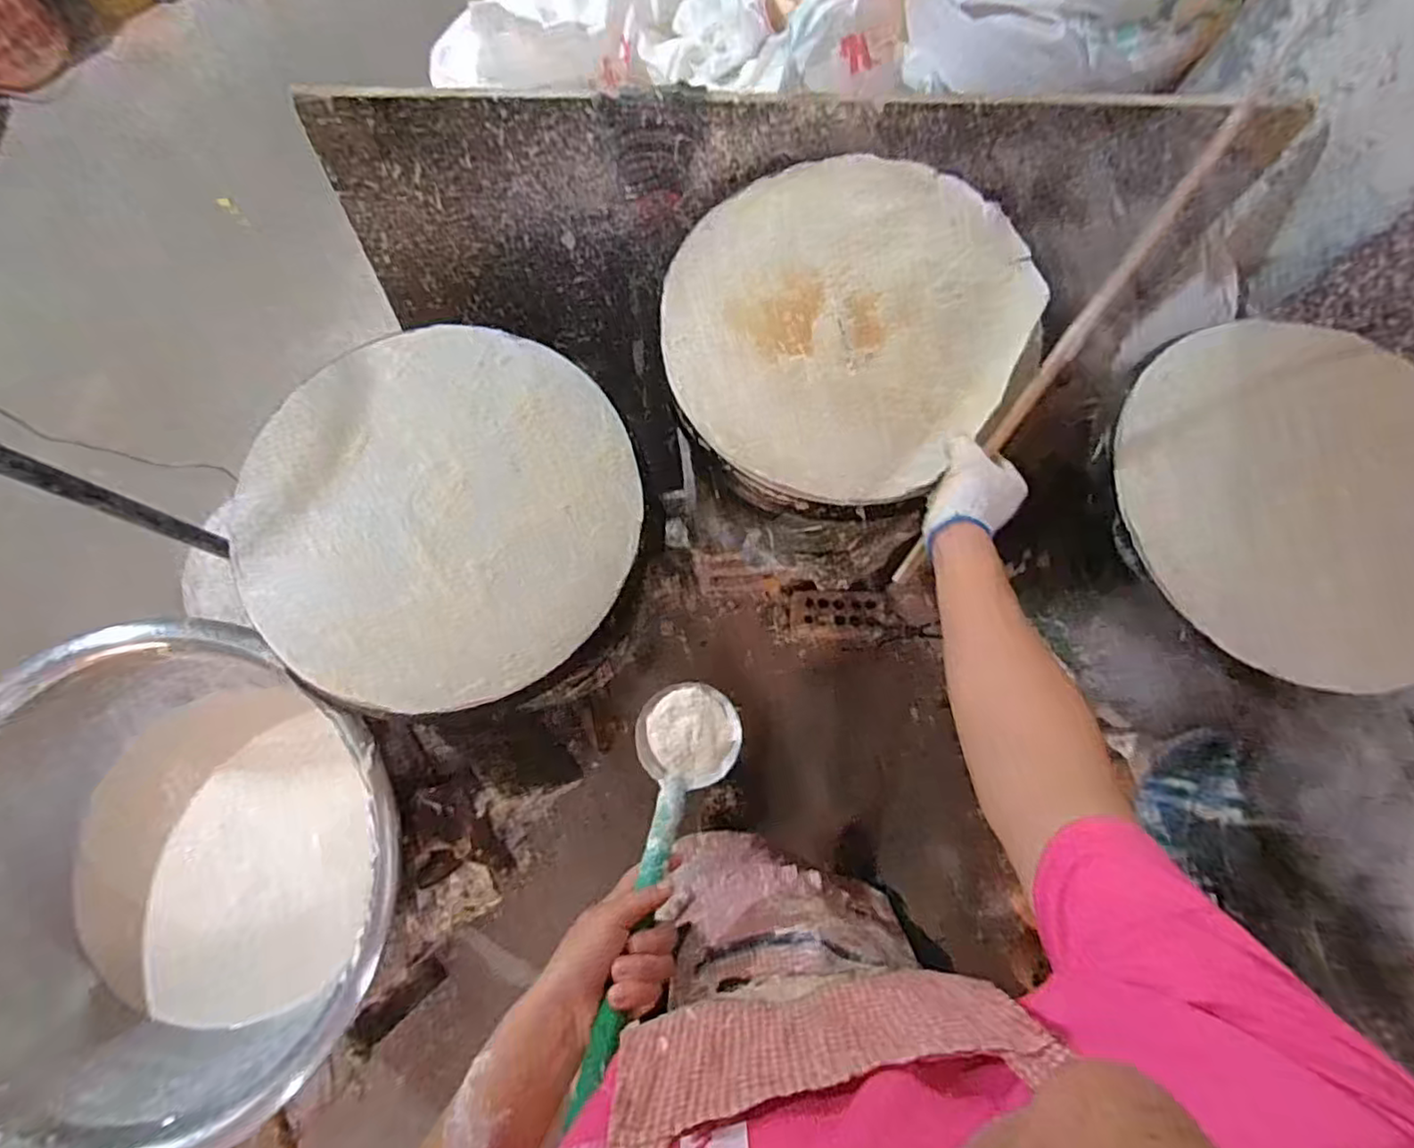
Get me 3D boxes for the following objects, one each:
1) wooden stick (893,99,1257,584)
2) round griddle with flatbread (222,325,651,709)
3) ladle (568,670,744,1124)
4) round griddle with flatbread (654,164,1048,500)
[{"bbox_3d":[0.295,-0.174,0.559,0.017,0.019,0.441,34,110,7],"label":"wooden stick"},{"bbox_3d":[-0.240,-0.064,0.593,0.339,0.055,0.346,0,78,0],"label":"round griddle with flatbread"},{"bbox_3d":[-0.033,0.204,0.479,0.089,0.047,0.295,13,39,3],"label":"ladle"},{"bbox_3d":[0.145,-0.255,0.657,0.373,0.031,0.343,0,78,0],"label":"round griddle with flatbread"}]

